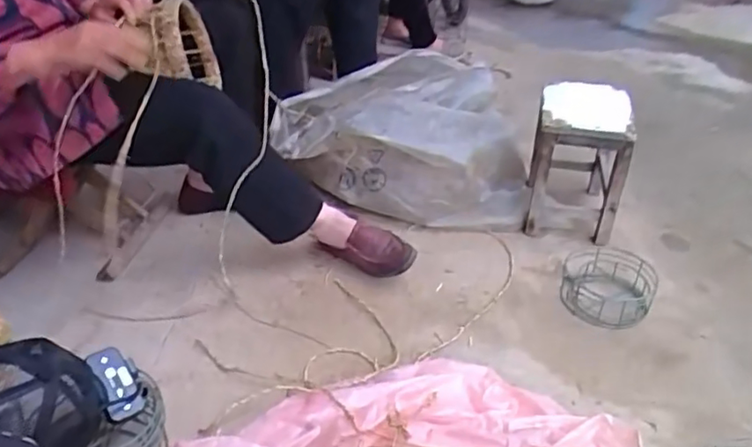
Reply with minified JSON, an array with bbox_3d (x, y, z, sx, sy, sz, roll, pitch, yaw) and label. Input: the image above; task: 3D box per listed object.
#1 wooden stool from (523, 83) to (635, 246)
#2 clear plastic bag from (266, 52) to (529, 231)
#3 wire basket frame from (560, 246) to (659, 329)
[{"bbox_3d":[0.482,-0.151,1.454,0.204,0.314,0.271,10,34,14],"label":"wooden stool"},{"bbox_3d":[0.070,-0.226,1.605,0.641,0.257,0.489,0,33,-1],"label":"clear plastic bag"},{"bbox_3d":[0.476,0.130,1.252,0.183,0.064,0.175,19,37,26],"label":"wire basket frame"}]

